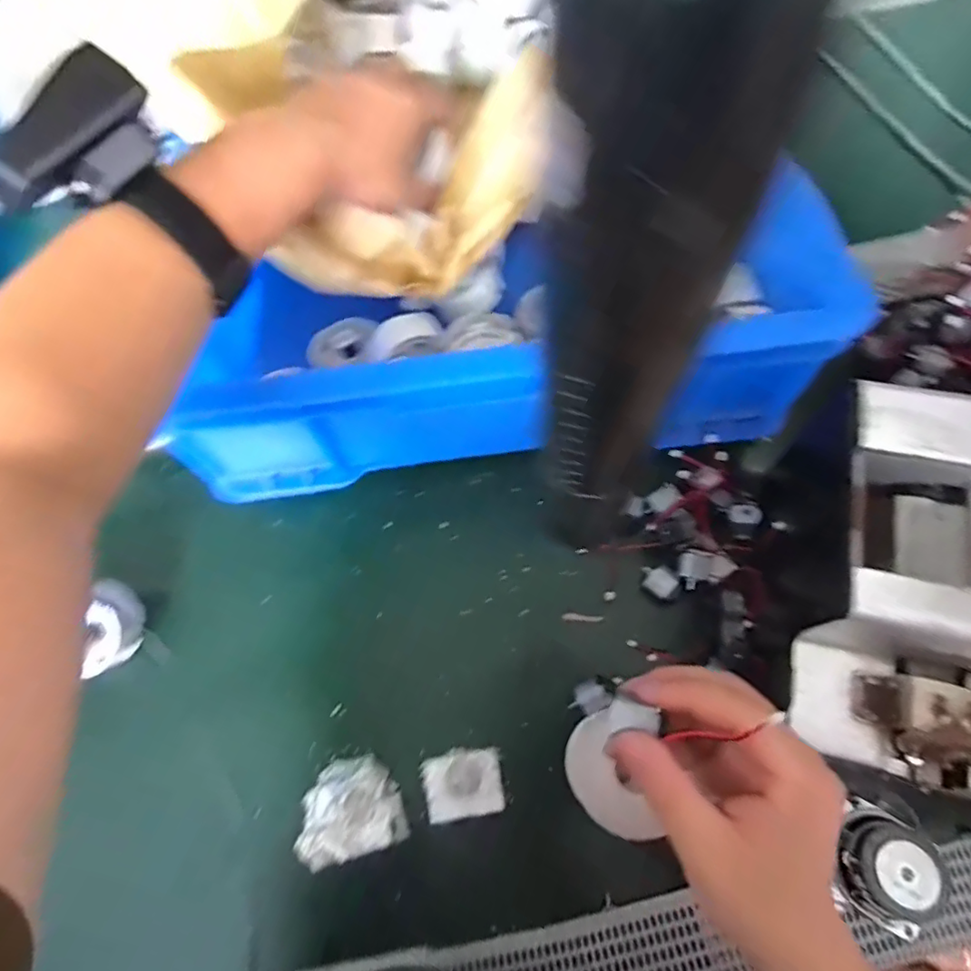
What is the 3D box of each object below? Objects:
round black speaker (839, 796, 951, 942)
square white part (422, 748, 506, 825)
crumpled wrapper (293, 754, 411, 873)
[{"bbox_3d":[0.224,0.213,0.321,0.060,0.037,0.050,40,75,16],"label":"round black speaker"},{"bbox_3d":[-0.014,0.187,0.366,0.048,0.004,0.036,-11,69,-2],"label":"square white part"},{"bbox_3d":[-0.086,0.202,0.365,0.067,0.008,0.053,-18,69,-5],"label":"crumpled wrapper"}]

